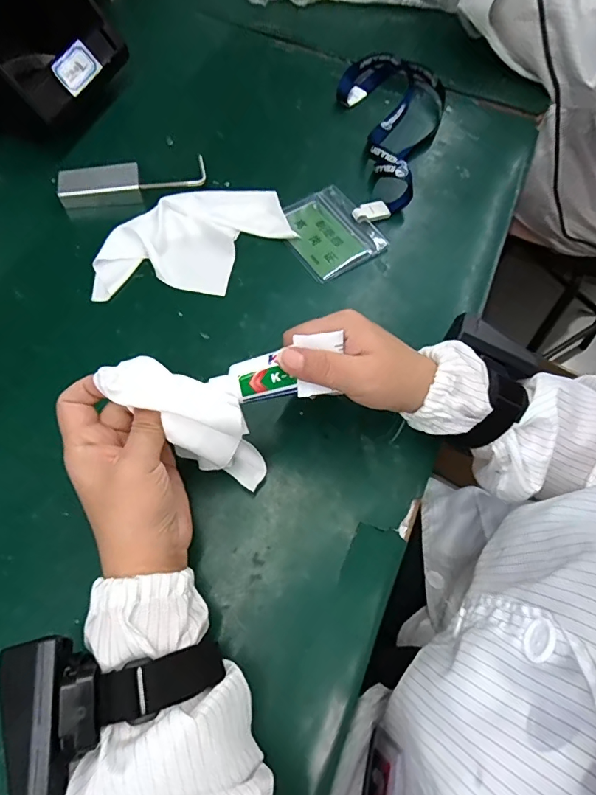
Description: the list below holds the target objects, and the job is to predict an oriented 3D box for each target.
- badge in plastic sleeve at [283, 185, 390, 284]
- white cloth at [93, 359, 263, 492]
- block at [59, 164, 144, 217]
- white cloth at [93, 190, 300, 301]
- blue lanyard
[{"bbox_3d":[0.030,-0.166,0.454,0.085,0.004,0.097,-31,71,-16],"label":"badge in plastic sleeve"},{"bbox_3d":[-0.067,0.016,0.304,0.099,0.086,0.048,32,67,11],"label":"white cloth"},{"bbox_3d":[-0.195,-0.208,0.453,0.076,0.020,0.038,-13,67,-9],"label":"block"},{"bbox_3d":[-0.099,-0.151,0.433,0.184,0.015,0.112,-10,66,-8],"label":"white cloth"},{"bbox_3d":[0.088,-0.298,0.503,0.122,0.033,0.245,20,66,6],"label":"blue lanyard"}]

